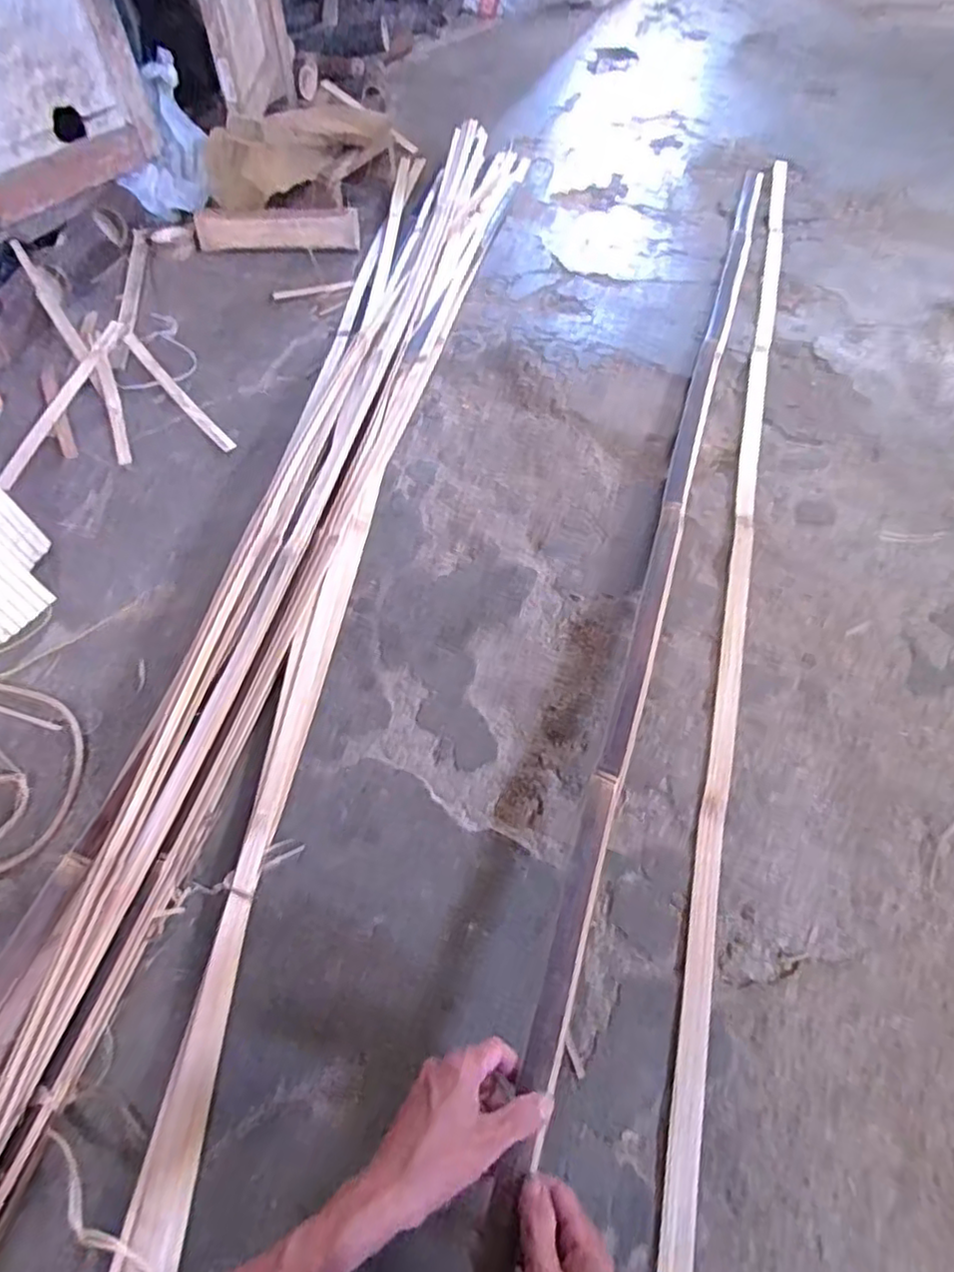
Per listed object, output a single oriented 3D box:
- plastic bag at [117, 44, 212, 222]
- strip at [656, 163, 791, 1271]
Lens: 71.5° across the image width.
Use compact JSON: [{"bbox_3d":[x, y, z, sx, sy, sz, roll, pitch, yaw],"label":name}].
[{"bbox_3d":[-0.603,-0.960,1.301,0.083,0.209,0.217,15,58,11],"label":"plastic bag"},{"bbox_3d":[0.396,-0.230,0.943,0.036,0.011,1.829,13,58,10],"label":"strip"}]

